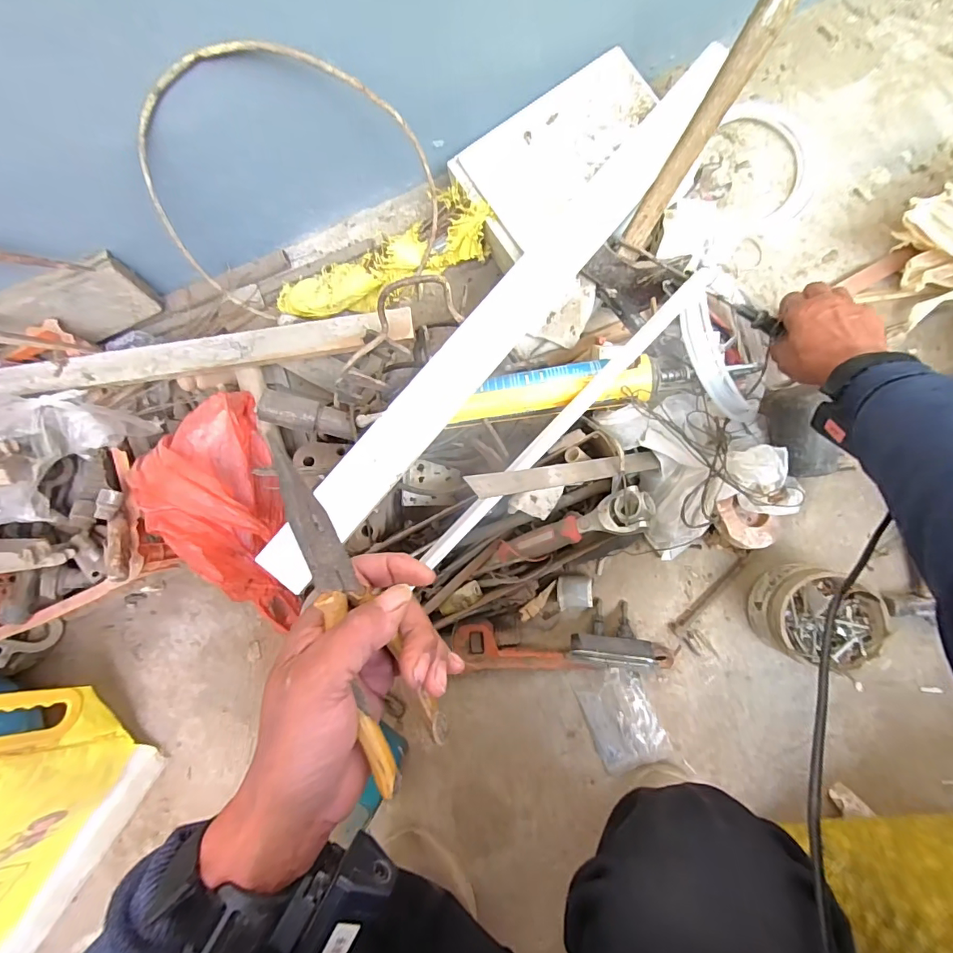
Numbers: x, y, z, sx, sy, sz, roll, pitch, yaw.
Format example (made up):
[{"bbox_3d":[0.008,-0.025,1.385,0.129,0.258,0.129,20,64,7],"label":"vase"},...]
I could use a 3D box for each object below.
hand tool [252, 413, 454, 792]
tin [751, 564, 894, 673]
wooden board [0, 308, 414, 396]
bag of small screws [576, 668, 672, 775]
[{"bbox_3d":[-0.071,0.064,0.247,0.030,0.036,0.196,-24,91,5],"label":"hand tool"},{"bbox_3d":[0.375,0.155,0.521,0.100,0.093,0.099,-1,86,7],"label":"tin"},{"bbox_3d":[-0.335,-0.149,0.565,0.515,0.032,0.042,-7,85,6],"label":"wooden board"},{"bbox_3d":[0.179,0.300,0.574,0.083,0.010,0.111,-25,83,4],"label":"bag of small screws"}]

